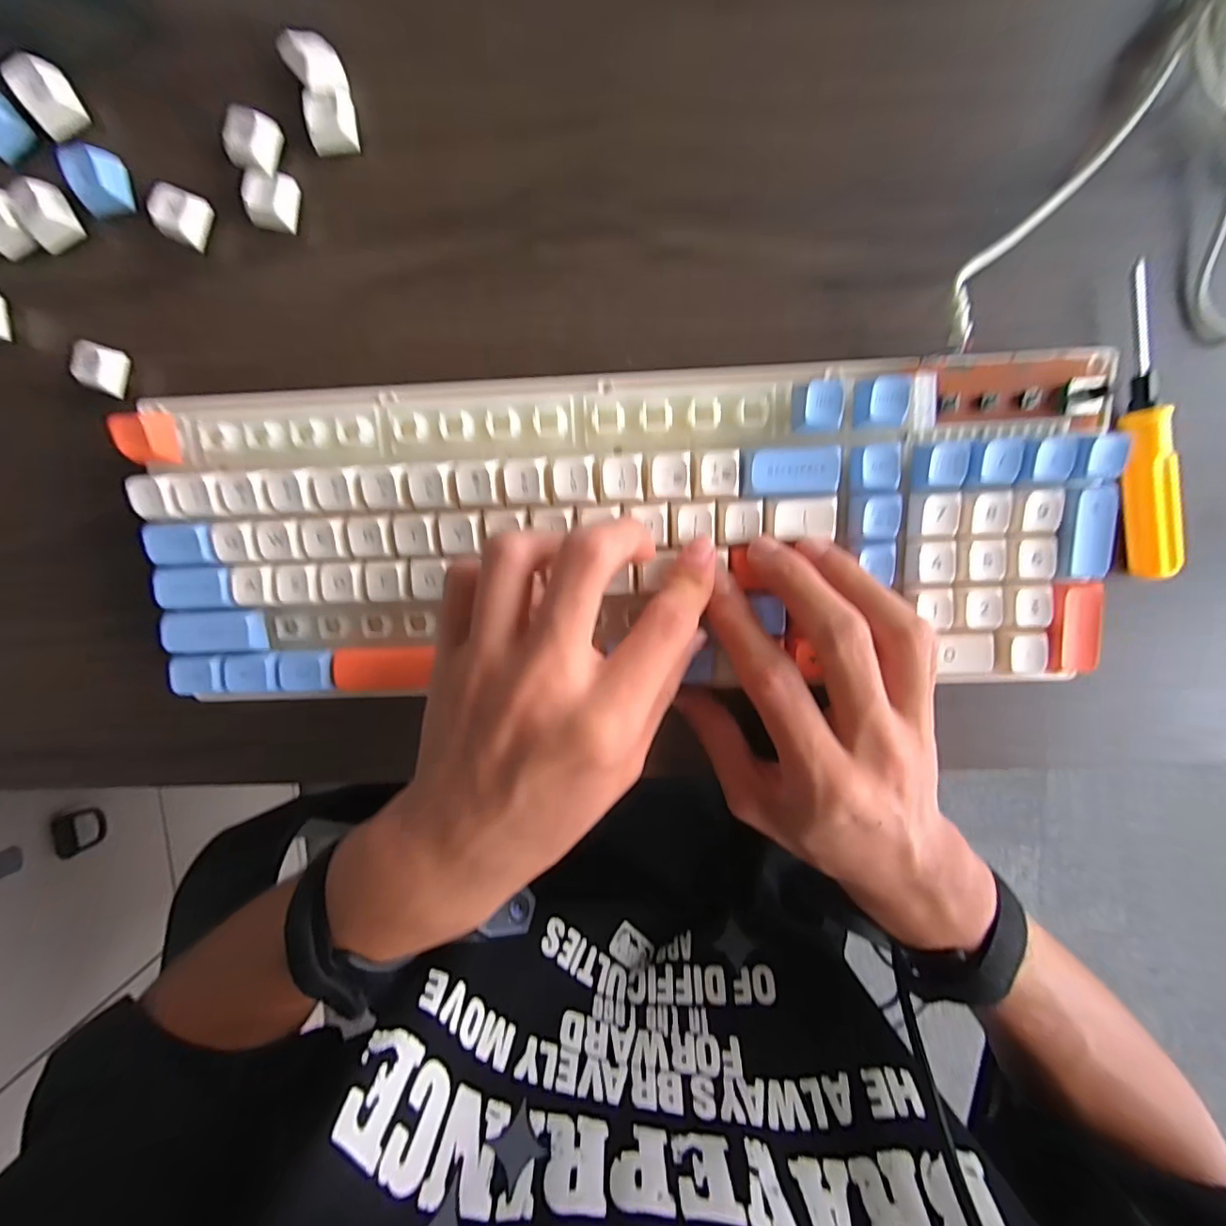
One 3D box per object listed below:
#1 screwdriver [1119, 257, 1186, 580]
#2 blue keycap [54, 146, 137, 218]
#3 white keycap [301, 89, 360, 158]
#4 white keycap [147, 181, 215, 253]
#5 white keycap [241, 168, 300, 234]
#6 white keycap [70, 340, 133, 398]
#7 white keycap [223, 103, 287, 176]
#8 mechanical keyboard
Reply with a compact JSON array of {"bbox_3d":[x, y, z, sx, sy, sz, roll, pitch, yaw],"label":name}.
[{"bbox_3d":[0.218,-0.076,0.218,0.015,0.014,0.123,-10,96,3],"label":"screwdriver"},{"bbox_3d":[-0.215,-0.180,0.222,0.020,0.013,0.020,-2,97,2],"label":"blue keycap"},{"bbox_3d":[-0.115,-0.201,0.218,0.018,0.008,0.021,-1,97,2],"label":"white keycap"},{"bbox_3d":[-0.182,-0.168,0.224,0.018,0.010,0.020,27,97,-1],"label":"white keycap"},{"bbox_3d":[-0.143,-0.173,0.223,0.019,0.010,0.020,12,97,1],"label":"white keycap"},{"bbox_3d":[-0.226,-0.108,0.234,0.015,0.012,0.020,13,97,1],"label":"white keycap"},{"bbox_3d":[-0.149,-0.194,0.219,0.018,0.009,0.021,19,97,0],"label":"white keycap"},{"bbox_3d":[-0.001,-0.035,0.220,0.379,0.032,0.131,-3,97,3],"label":"mechanical keyboard"}]

